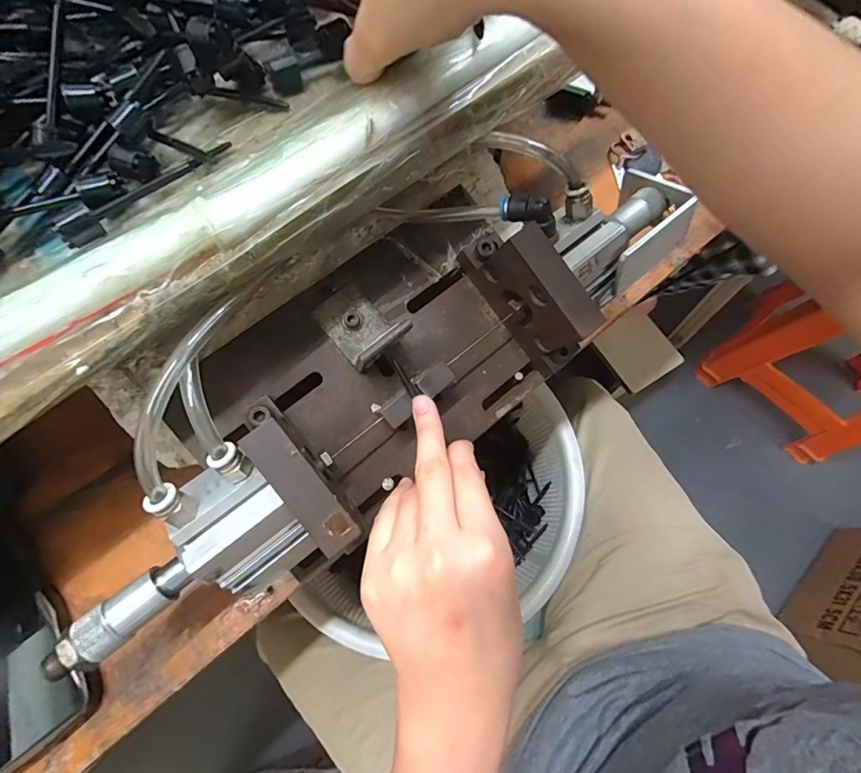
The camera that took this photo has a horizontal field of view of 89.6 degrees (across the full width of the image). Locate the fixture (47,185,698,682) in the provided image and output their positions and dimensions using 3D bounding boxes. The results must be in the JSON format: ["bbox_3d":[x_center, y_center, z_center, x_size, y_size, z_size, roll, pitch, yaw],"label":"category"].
[{"bbox_3d":[-0.049,0.004,0.268,0.358,0.112,0.138,-40,77,-13],"label":"fixture"}]

